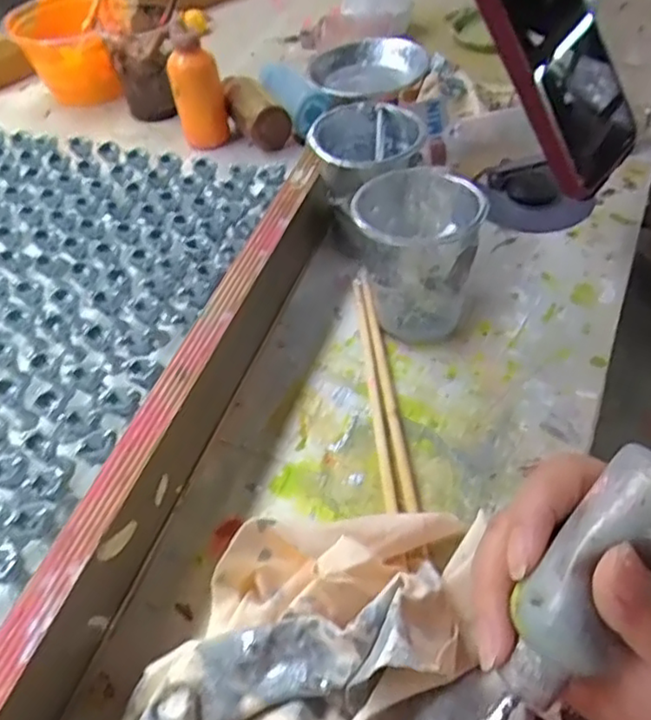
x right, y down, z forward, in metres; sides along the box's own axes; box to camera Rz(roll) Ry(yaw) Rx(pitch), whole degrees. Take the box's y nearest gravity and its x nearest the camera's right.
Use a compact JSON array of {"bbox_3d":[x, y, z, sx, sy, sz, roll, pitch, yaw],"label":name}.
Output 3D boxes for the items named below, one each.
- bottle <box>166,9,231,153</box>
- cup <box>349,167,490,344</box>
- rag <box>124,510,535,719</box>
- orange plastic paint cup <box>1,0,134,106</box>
[{"bbox_3d":[-0.097,-0.208,0.498,0.037,0.091,0.029,-12,48,-5],"label":"bottle"},{"bbox_3d":[0.047,-0.052,0.357,0.062,0.081,0.060,-3,48,3],"label":"cup"},{"bbox_3d":[-0.004,0.120,0.242,0.148,0.034,0.133,-1,48,4],"label":"rag"},{"bbox_3d":[-0.217,-0.271,0.587,0.102,0.071,0.102,-3,48,3],"label":"orange plastic paint cup"}]

